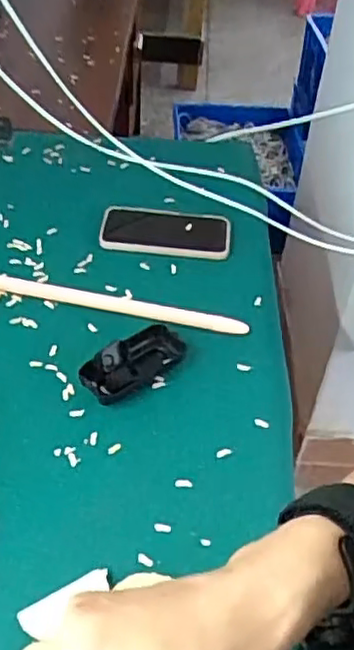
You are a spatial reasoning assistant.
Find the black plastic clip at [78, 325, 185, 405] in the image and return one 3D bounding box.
[{"bbox_3d":[-0.043,0.038,0.663,0.108,0.029,0.047,-26,53,-25],"label":"black plastic clip"}]

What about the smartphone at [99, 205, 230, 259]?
[{"bbox_3d":[-0.015,-0.120,0.817,0.161,0.016,0.083,5,46,0],"label":"smartphone"}]

